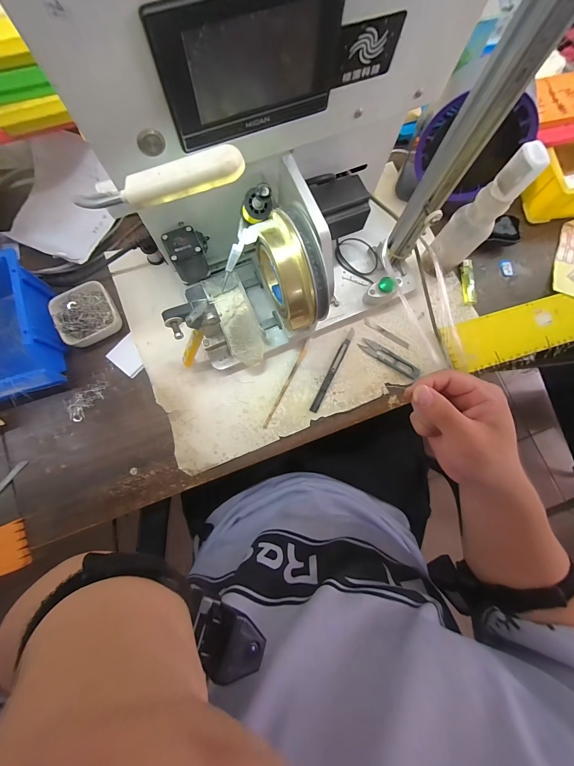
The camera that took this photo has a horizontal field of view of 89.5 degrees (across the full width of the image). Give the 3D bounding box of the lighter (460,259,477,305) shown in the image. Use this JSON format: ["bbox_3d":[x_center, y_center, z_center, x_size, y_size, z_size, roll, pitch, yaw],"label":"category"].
[{"bbox_3d":[0.304,-0.169,0.486,0.021,0.008,0.076,-3,80,-3],"label":"lighter"}]

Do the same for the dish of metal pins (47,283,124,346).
[{"bbox_3d":[-0.298,-0.101,0.434,0.081,0.031,0.087,-31,82,-8],"label":"dish of metal pins"}]

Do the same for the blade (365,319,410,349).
[{"bbox_3d":[0.161,-0.079,0.468,0.081,0.004,0.011,33,76,4],"label":"blade"}]

